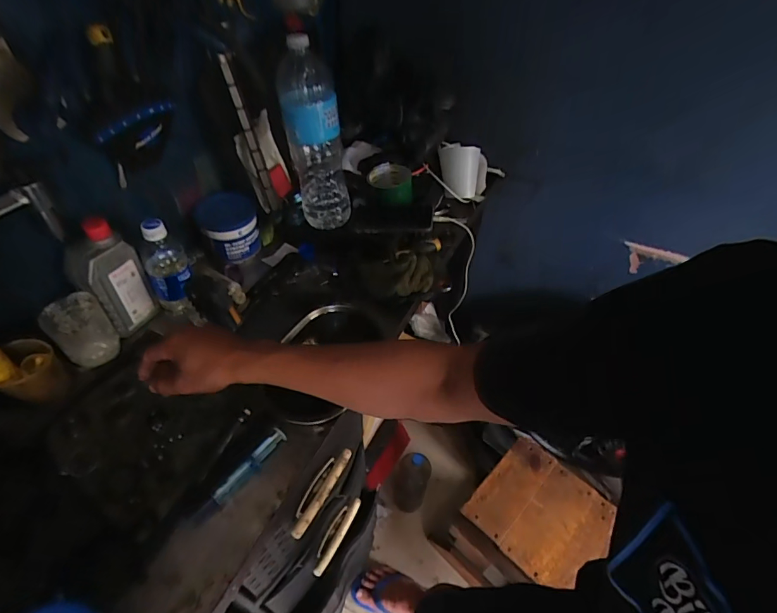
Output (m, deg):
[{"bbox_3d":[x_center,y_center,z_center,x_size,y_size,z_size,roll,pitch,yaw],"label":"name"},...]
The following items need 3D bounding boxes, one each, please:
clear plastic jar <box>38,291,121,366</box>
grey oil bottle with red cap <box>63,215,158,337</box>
[{"bbox_3d":[-0.435,0.039,0.620,0.064,0.094,0.070,1,48,-2],"label":"clear plastic jar"},{"bbox_3d":[-0.407,-0.039,0.638,0.049,0.169,0.080,24,51,18],"label":"grey oil bottle with red cap"}]

